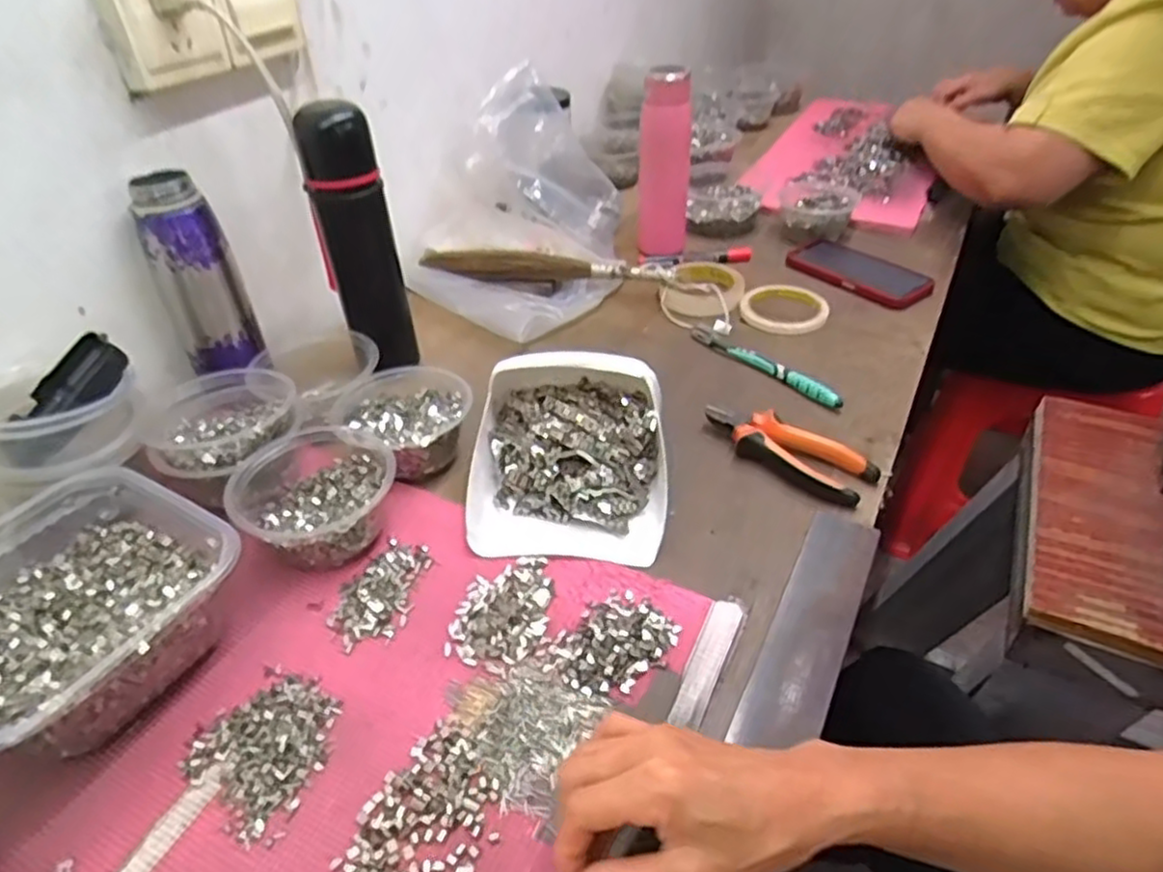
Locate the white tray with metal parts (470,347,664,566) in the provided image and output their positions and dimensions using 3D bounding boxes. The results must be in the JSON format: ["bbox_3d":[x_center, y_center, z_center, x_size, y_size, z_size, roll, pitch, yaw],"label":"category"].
[{"bbox_3d":[-0.010,0.005,0.570,0.156,0.079,0.170,1,40,4],"label":"white tray with metal parts"}]

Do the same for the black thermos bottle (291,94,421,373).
[{"bbox_3d":[-0.205,-0.174,0.664,0.067,0.253,0.068,-26,41,-26],"label":"black thermos bottle"}]

